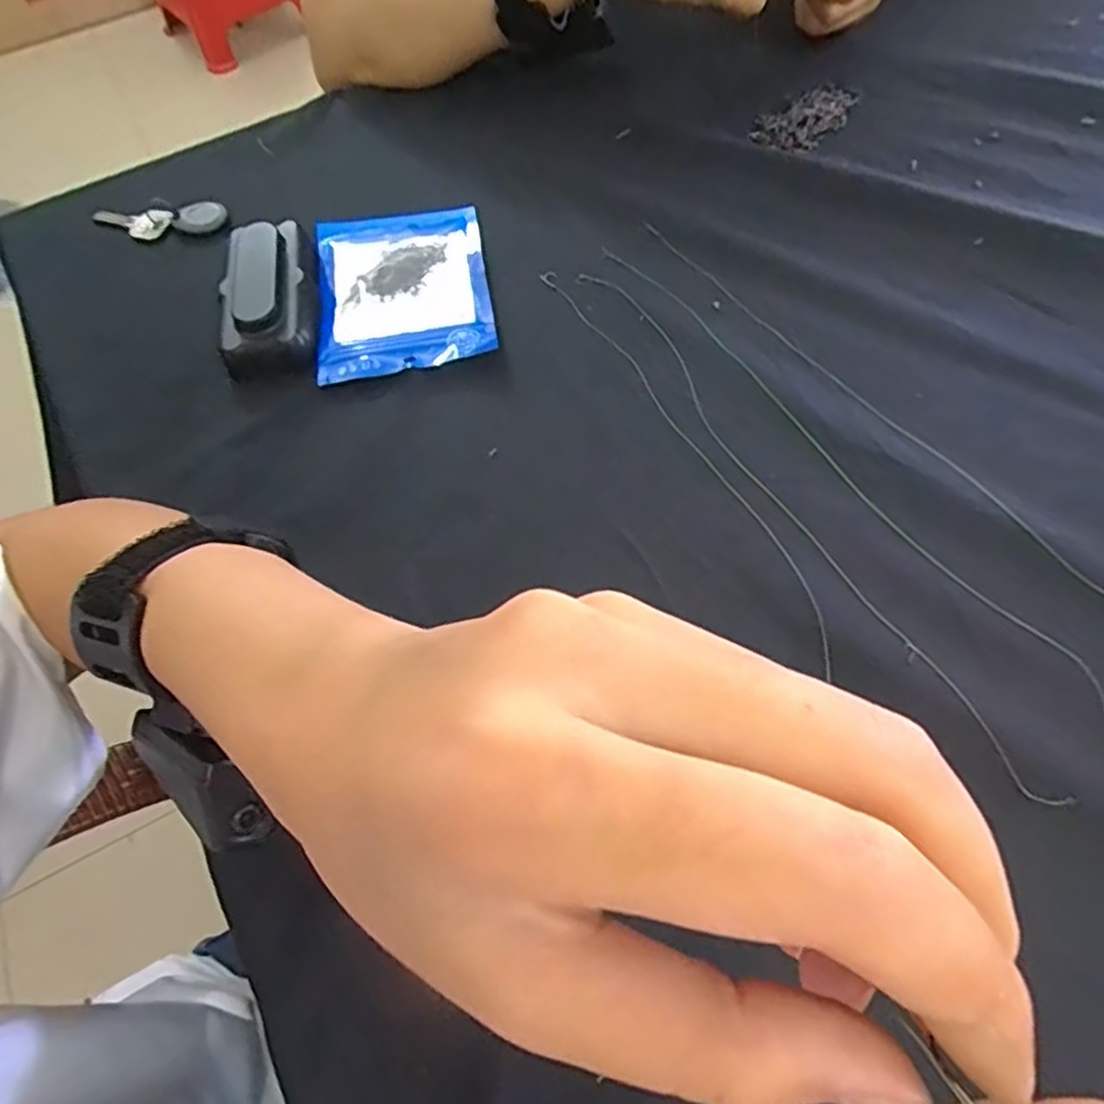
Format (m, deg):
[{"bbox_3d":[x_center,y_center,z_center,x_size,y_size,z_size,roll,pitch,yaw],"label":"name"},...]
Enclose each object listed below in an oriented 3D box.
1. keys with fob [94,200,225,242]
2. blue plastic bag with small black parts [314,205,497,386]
[{"bbox_3d":[-0.265,-0.223,0.467,0.094,0.013,0.031,0,60,3],"label":"keys with fob"},{"bbox_3d":[-0.086,-0.155,0.408,0.097,0.008,0.132,-9,60,-2],"label":"blue plastic bag with small black parts"}]

